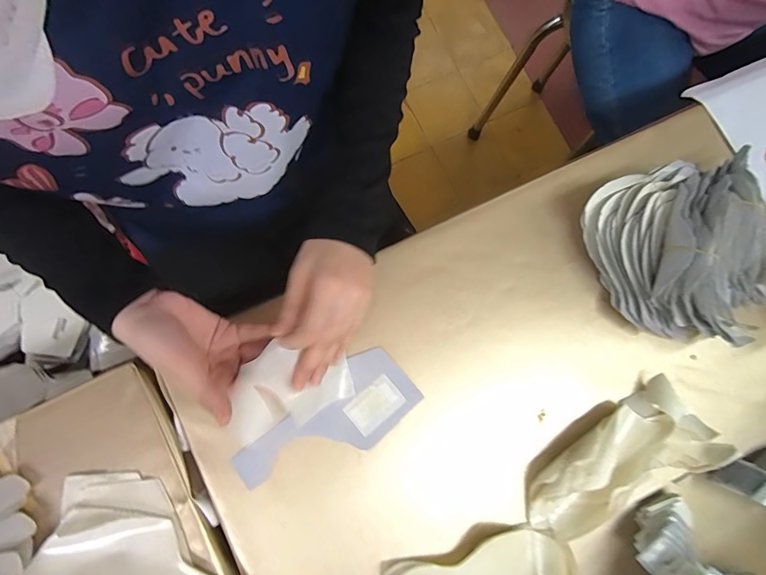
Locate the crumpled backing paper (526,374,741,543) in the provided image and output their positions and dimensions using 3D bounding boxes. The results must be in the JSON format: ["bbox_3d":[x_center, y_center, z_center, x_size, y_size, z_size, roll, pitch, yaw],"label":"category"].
[{"bbox_3d":[0.230,0.172,0.384,0.198,0.038,0.091,-31,85,-8],"label":"crumpled backing paper"}]

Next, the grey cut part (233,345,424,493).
[{"bbox_3d":[-0.052,0.140,0.392,0.180,0.006,0.077,-40,87,-7],"label":"grey cut part"}]

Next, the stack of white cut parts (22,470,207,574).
[{"bbox_3d":[-0.206,0.238,0.348,0.186,0.031,0.117,14,81,-1],"label":"stack of white cut parts"}]

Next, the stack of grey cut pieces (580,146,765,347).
[{"bbox_3d":[0.309,-0.035,0.396,0.177,0.085,0.183,-12,82,-5],"label":"stack of grey cut pieces"}]

